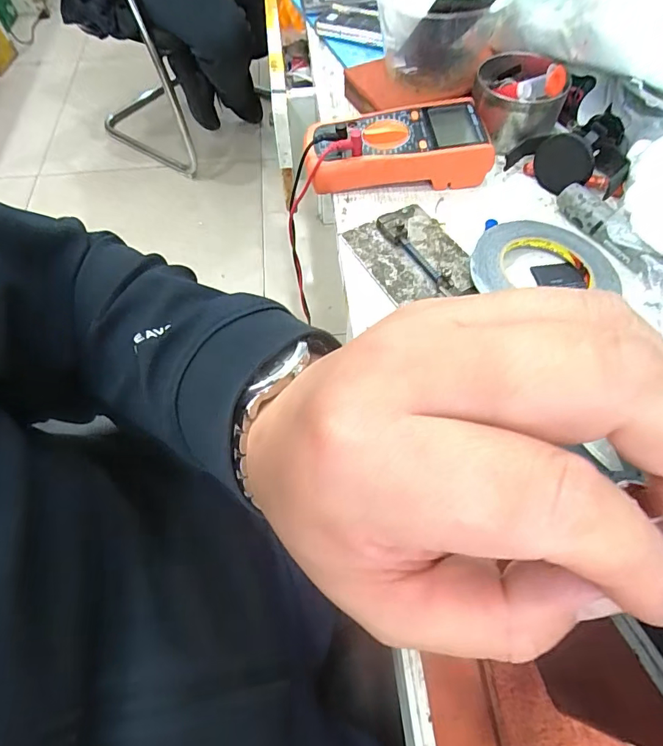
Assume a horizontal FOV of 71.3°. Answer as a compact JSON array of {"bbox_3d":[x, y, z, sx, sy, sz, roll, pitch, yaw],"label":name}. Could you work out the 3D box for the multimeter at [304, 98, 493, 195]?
[{"bbox_3d":[0.063,-0.230,0.469,0.179,0.046,0.089,-5,60,-2],"label":"multimeter"}]

